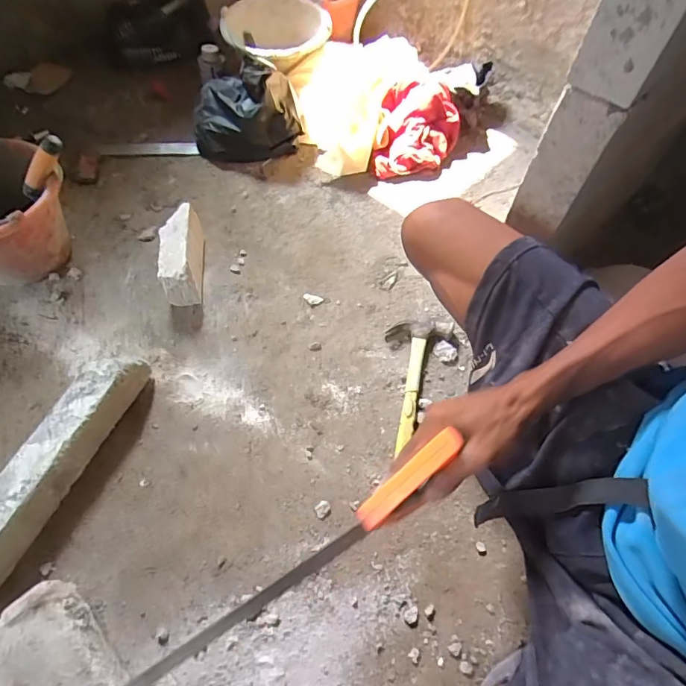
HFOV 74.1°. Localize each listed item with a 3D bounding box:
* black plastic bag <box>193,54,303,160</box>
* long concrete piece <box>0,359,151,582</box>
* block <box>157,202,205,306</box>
[{"bbox_3d":[-0.226,-0.529,1.018,0.227,0.161,0.199,-13,60,-10],"label":"black plastic bag"},{"bbox_3d":[-0.402,0.178,0.620,0.062,0.082,0.378,21,60,11],"label":"long concrete piece"},{"bbox_3d":[-0.293,-0.164,0.834,0.074,0.081,0.189,-12,60,-9],"label":"block"}]

